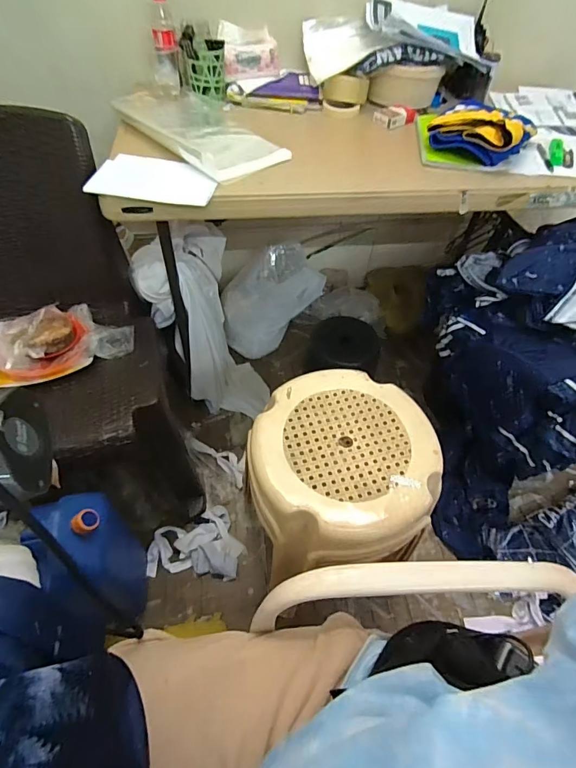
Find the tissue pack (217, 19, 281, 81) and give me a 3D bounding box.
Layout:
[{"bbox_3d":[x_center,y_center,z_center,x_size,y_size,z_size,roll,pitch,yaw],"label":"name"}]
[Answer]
[{"bbox_3d":[-0.095,-0.815,0.991,0.138,0.085,0.079,-12,54,-12],"label":"tissue pack"}]

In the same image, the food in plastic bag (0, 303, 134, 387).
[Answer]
[{"bbox_3d":[-0.503,-0.099,0.883,0.291,0.069,0.169,-22,57,-18],"label":"food in plastic bag"}]

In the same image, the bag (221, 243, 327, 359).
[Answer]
[{"bbox_3d":[-0.050,-0.309,1.408,0.210,0.265,0.396,36,59,22],"label":"bag"}]

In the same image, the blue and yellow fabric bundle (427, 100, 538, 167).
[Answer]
[{"bbox_3d":[0.417,-0.552,0.863,0.181,0.064,0.216,31,57,19],"label":"blue and yellow fabric bundle"}]

